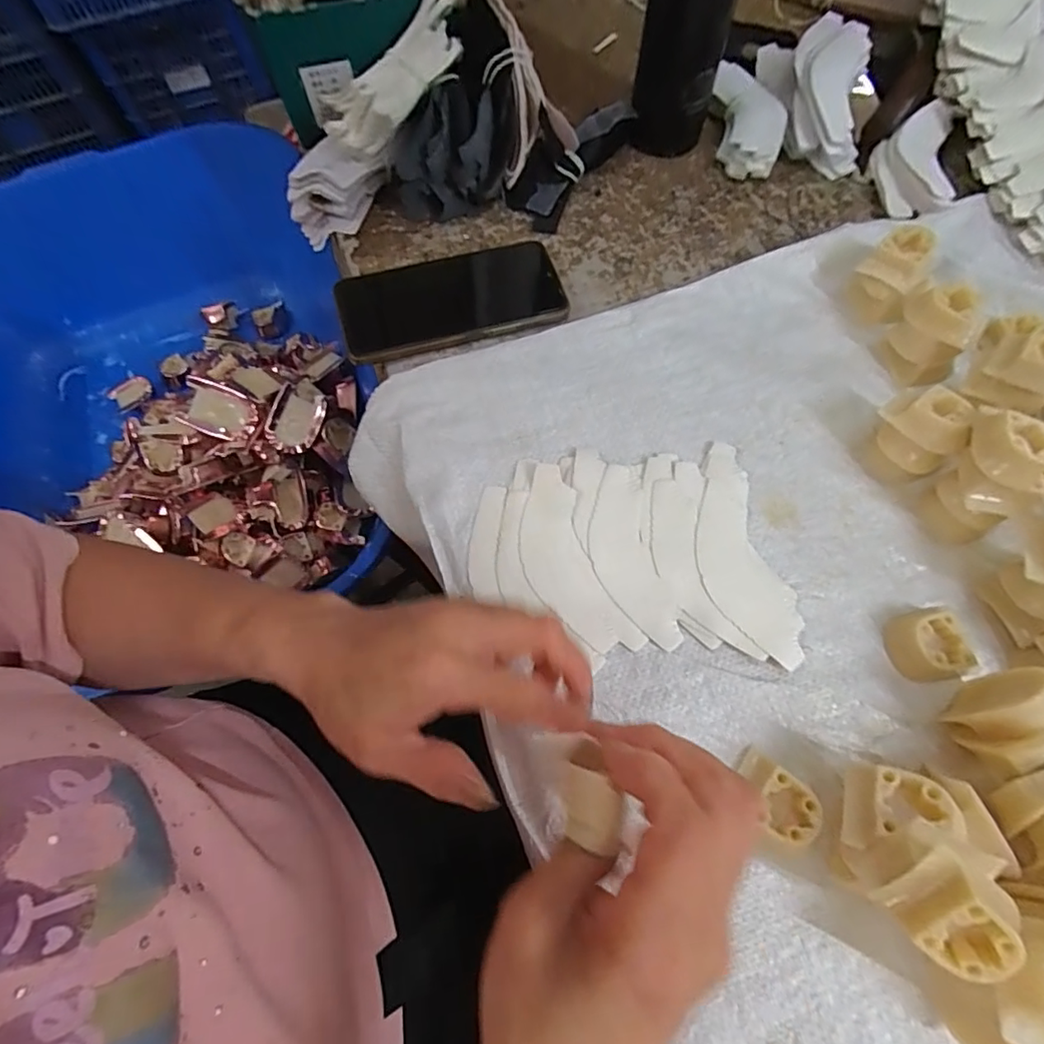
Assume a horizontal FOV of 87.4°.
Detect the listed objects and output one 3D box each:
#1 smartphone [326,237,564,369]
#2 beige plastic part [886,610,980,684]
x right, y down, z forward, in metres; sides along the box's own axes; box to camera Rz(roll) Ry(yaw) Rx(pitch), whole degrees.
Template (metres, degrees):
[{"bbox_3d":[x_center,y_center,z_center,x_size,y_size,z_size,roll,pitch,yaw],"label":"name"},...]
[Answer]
[{"bbox_3d":[-0.053,-0.165,0.403,0.162,0.012,0.083,-16,68,-6],"label":"smartphone"},{"bbox_3d":[0.225,0.069,0.303,0.037,0.016,0.036,-6,67,-2],"label":"beige plastic part"}]

